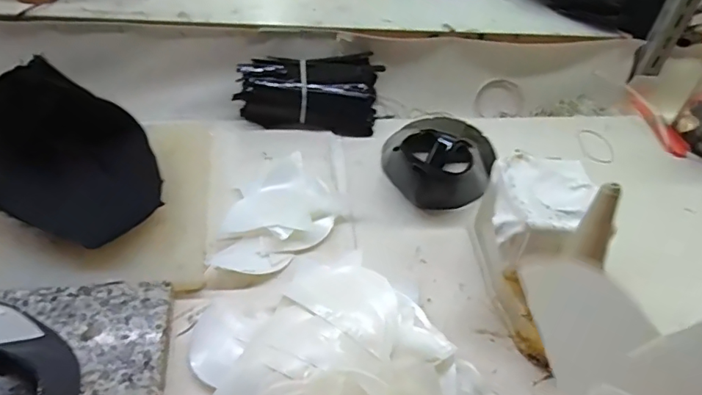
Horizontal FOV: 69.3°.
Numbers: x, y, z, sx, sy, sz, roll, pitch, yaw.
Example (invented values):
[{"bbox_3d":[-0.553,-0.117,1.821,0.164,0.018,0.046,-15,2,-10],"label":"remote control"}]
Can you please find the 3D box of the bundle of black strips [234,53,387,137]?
[{"bbox_3d":[-0.066,-0.168,0.810,0.227,0.074,0.142,1,44,-6],"label":"bundle of black strips"}]

